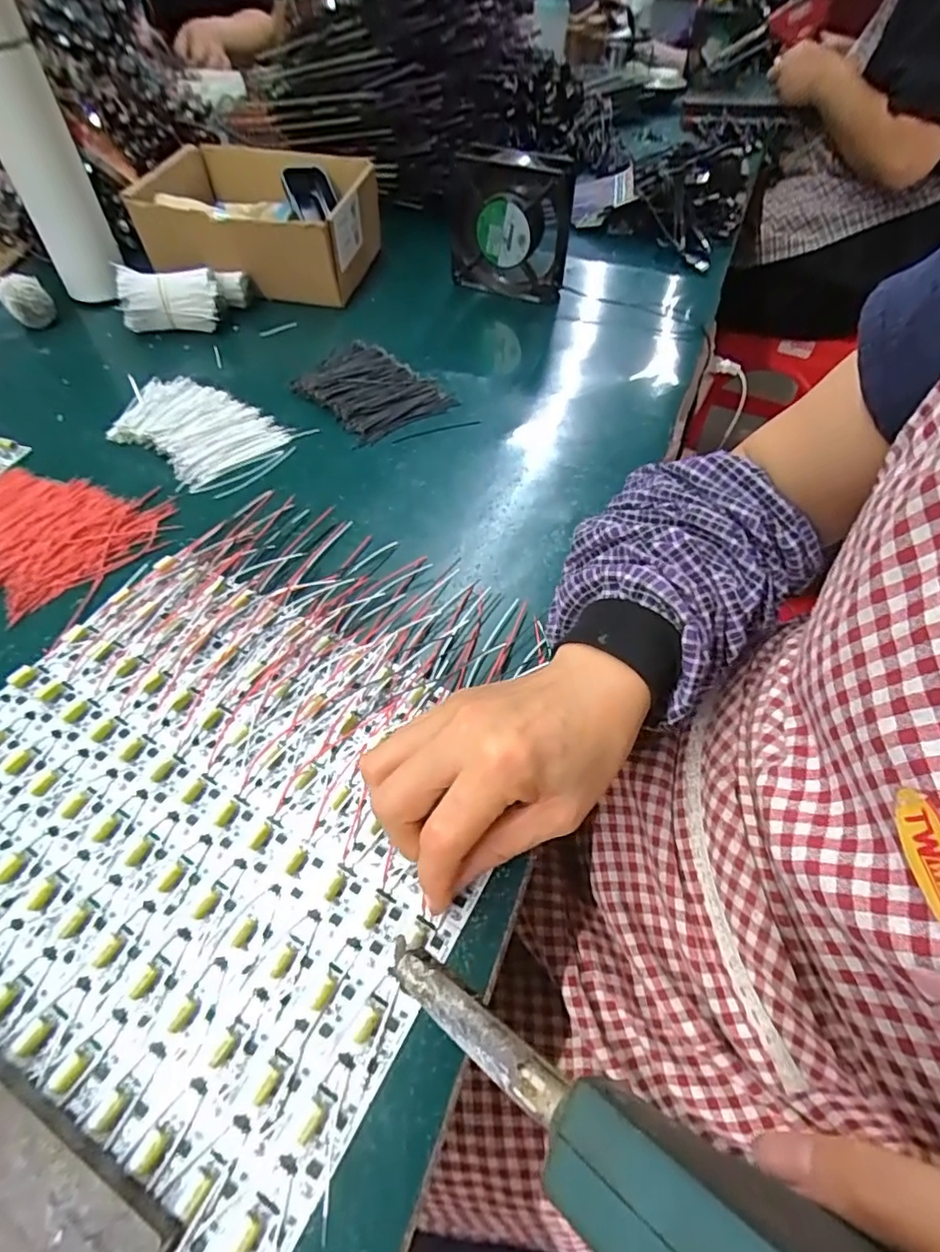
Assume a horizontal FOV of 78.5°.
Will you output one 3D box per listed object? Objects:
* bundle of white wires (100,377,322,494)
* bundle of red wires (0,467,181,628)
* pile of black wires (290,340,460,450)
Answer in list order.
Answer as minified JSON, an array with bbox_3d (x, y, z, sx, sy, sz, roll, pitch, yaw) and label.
[{"bbox_3d":[-0.238,-0.174,0.494,0.171,0.009,0.102,32,58,22],"label":"bundle of white wires"},{"bbox_3d":[-0.308,-0.078,0.416,0.156,0.008,0.124,30,57,21],"label":"bundle of red wires"},{"bbox_3d":[-0.093,-0.219,0.525,0.101,0.016,0.131,-32,59,-23],"label":"pile of black wires"}]

